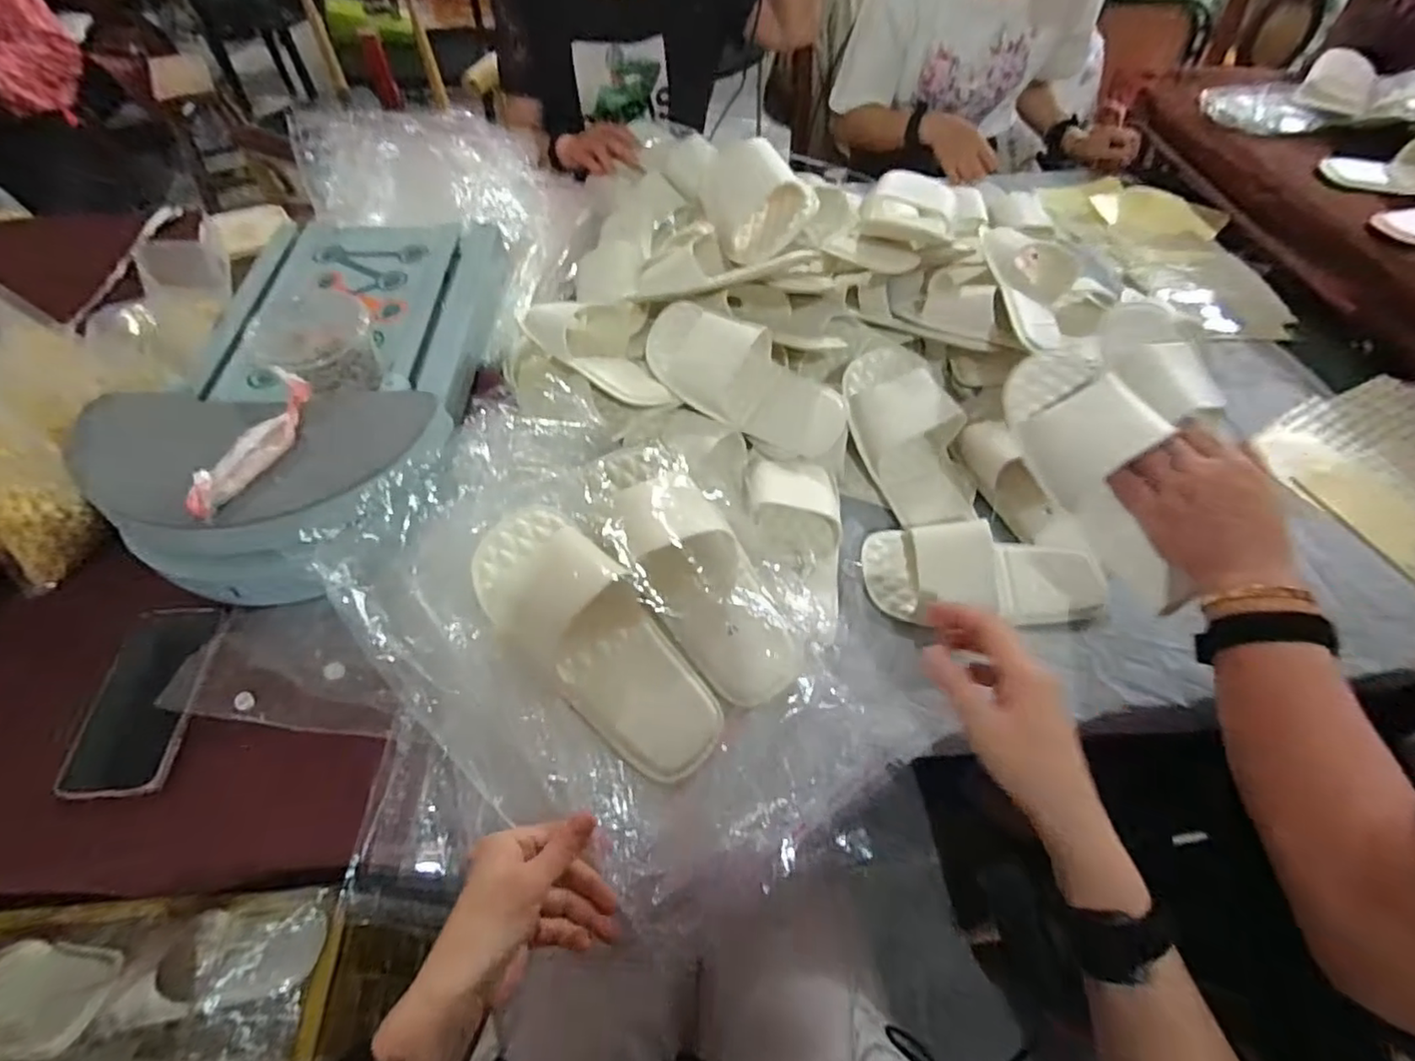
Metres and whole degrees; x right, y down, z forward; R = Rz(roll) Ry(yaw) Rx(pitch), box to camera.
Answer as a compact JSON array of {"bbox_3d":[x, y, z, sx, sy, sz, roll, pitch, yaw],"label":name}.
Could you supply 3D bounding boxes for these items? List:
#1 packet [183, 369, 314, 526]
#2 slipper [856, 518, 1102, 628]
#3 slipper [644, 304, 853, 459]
[{"bbox_3d":[-0.393,-0.076,0.540,0.018,0.046,0.149,11,54,7],"label":"packet"},{"bbox_3d":[0.267,0.037,0.597,0.224,0.060,0.095,2,54,0],"label":"slipper"},{"bbox_3d":[0.034,-0.162,0.657,0.233,0.076,0.091,29,58,19],"label":"slipper"}]

